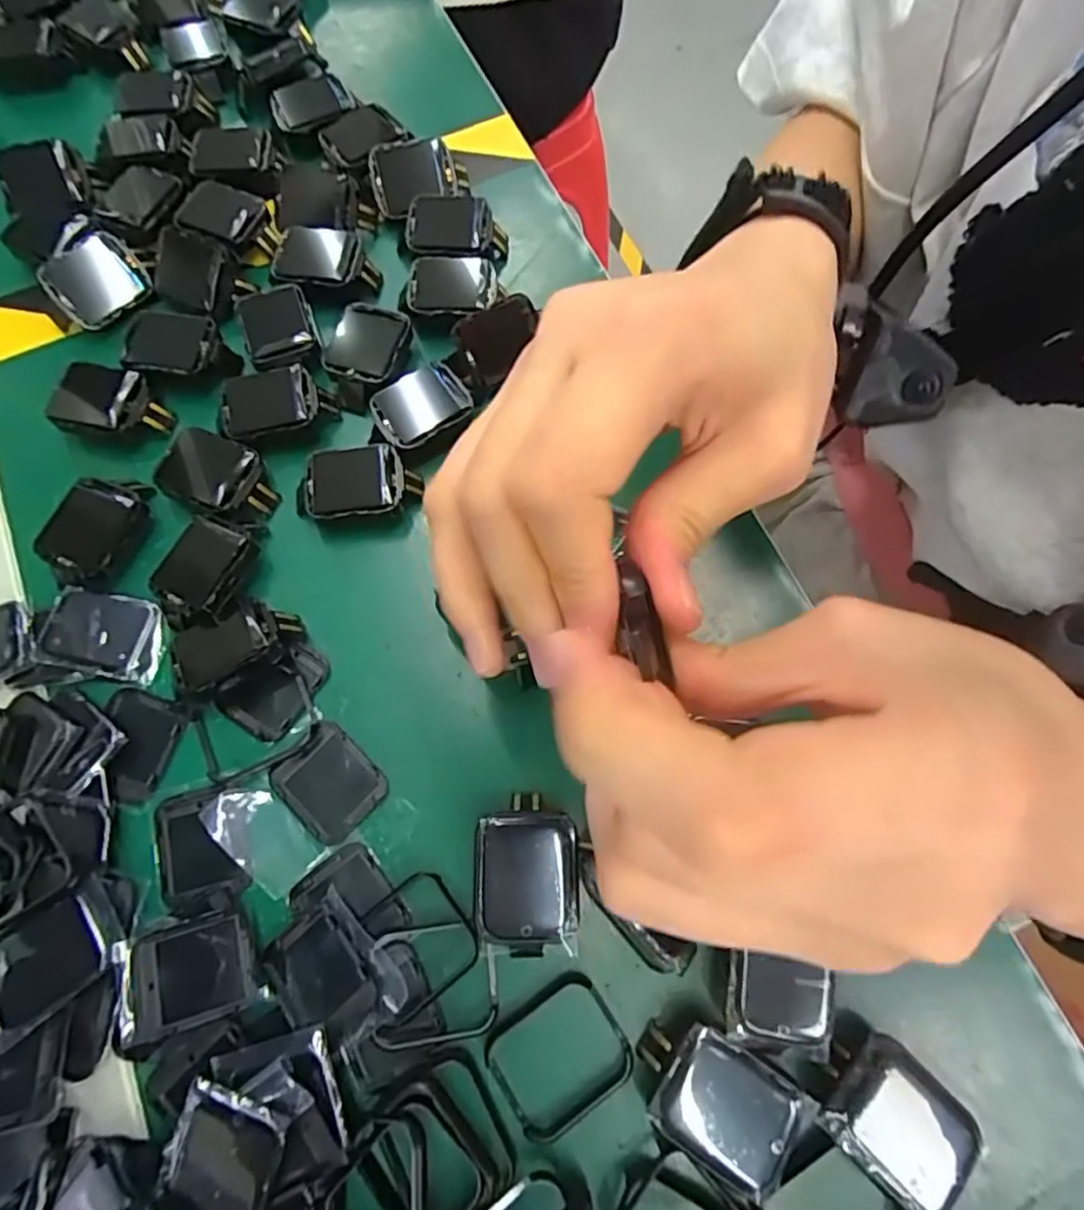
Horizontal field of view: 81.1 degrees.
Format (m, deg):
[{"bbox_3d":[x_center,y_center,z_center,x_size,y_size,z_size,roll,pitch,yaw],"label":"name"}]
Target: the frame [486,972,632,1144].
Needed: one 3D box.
[{"bbox_3d":[0.006,0.154,0.214,0.045,0.006,0.038,-30,75,-10],"label":"frame"}]

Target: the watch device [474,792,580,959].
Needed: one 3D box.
[{"bbox_3d":[-0.006,0.095,0.226,0.035,0.021,0.050,1,73,-1],"label":"watch device"}]

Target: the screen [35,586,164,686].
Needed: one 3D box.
[{"bbox_3d":[-0.178,0.010,0.254,0.047,0.008,0.032,12,73,3],"label":"screen"}]

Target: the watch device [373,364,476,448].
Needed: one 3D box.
[{"bbox_3d":[-0.054,-0.089,0.282,0.042,0.008,0.034,-36,77,-11],"label":"watch device"}]

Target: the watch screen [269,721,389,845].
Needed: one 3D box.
[{"bbox_3d":[-0.082,0.068,0.243,0.038,0.004,0.032,43,77,11],"label":"watch screen"}]

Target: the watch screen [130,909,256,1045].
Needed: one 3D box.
[{"bbox_3d":[-0.120,0.126,0.218,0.039,0.007,0.032,-15,74,-5],"label":"watch screen"}]

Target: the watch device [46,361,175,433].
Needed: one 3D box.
[{"bbox_3d":[-0.192,-0.090,0.286,0.044,0.020,0.030,8,73,2],"label":"watch device"}]

